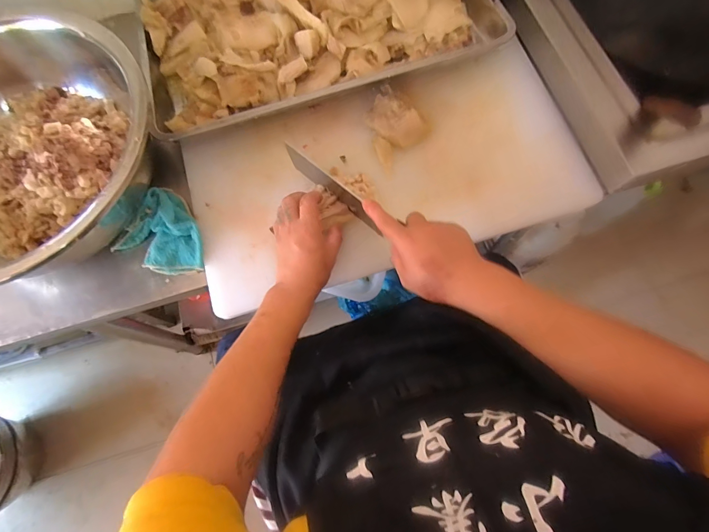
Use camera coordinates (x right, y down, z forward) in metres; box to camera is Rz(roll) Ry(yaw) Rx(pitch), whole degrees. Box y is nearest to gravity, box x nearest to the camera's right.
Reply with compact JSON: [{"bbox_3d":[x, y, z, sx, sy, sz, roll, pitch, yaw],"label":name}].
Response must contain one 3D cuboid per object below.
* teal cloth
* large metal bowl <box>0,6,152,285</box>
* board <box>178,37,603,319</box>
[{"bbox_3d":[-0.284,-0.042,0.556,0.134,0.034,0.114,39,78,12],"label":"teal cloth"},{"bbox_3d":[-0.475,-0.142,0.512,0.379,0.146,0.370,0,73,1],"label":"large metal bowl"},{"bbox_3d":[0.039,-0.156,0.568,0.584,0.044,0.314,-16,74,-4],"label":"board"}]

